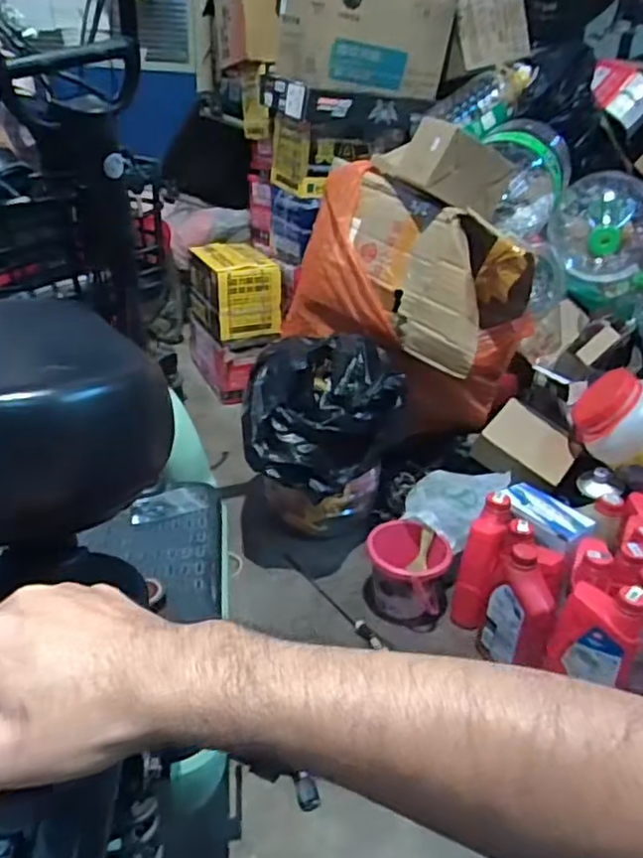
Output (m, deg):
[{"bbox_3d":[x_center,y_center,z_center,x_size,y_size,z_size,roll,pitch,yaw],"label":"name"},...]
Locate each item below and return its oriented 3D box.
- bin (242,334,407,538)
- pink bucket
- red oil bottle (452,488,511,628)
[{"bbox_3d":[0.005,0.059,1.328,0.301,0.423,0.371,4,26,2],"label":"bin"},{"bbox_3d":[0.154,0.279,1.201,0.149,0.160,0.154,8,27,10],"label":"pink bucket"},{"bbox_3d":[0.280,0.232,1.144,0.077,0.247,0.071,16,-3,25],"label":"red oil bottle"}]

